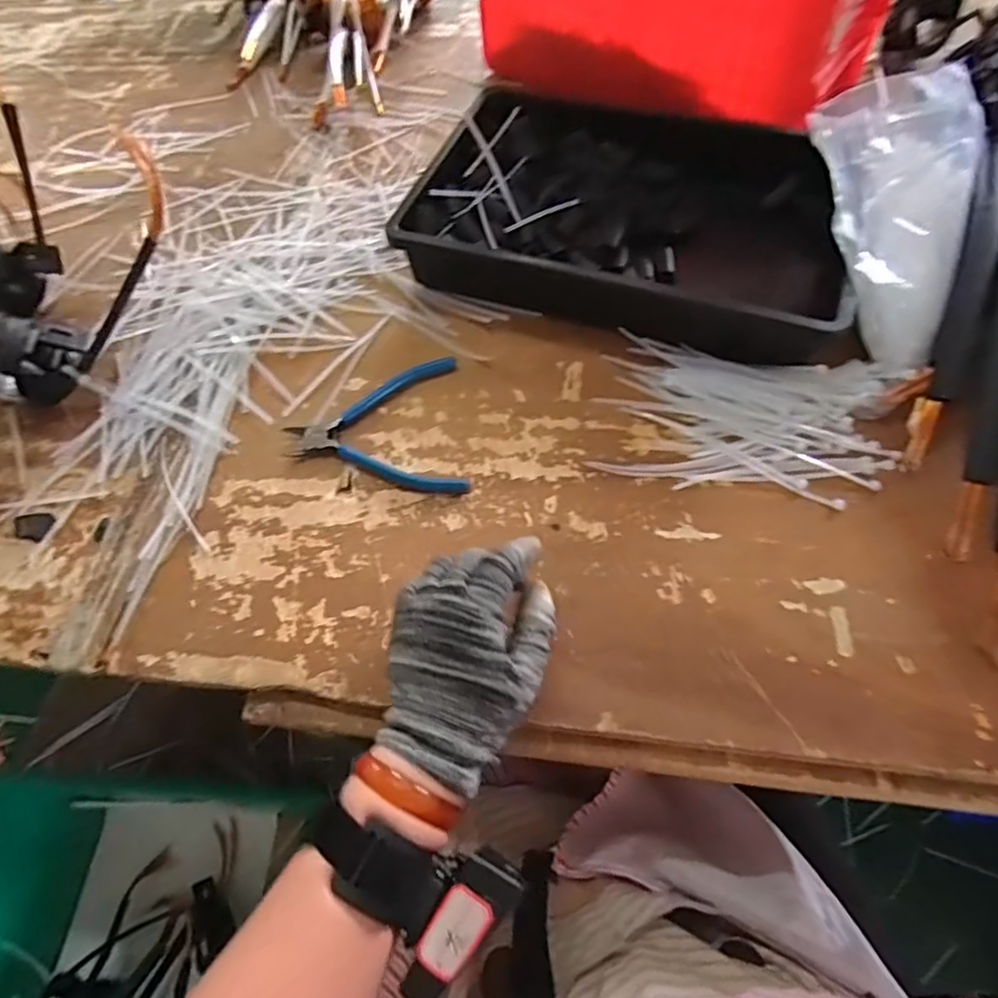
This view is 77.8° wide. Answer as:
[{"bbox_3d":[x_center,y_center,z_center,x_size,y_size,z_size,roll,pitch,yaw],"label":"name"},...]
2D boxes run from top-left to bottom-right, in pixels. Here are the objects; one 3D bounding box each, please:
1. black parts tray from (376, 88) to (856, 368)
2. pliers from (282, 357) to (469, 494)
[{"bbox_3d":[0.122,-0.253,0.554,0.371,0.059,0.243,20,63,14],"label":"black parts tray"},{"bbox_3d":[-0.098,-0.054,0.486,0.136,0.012,0.121,-7,60,0],"label":"pliers"}]

